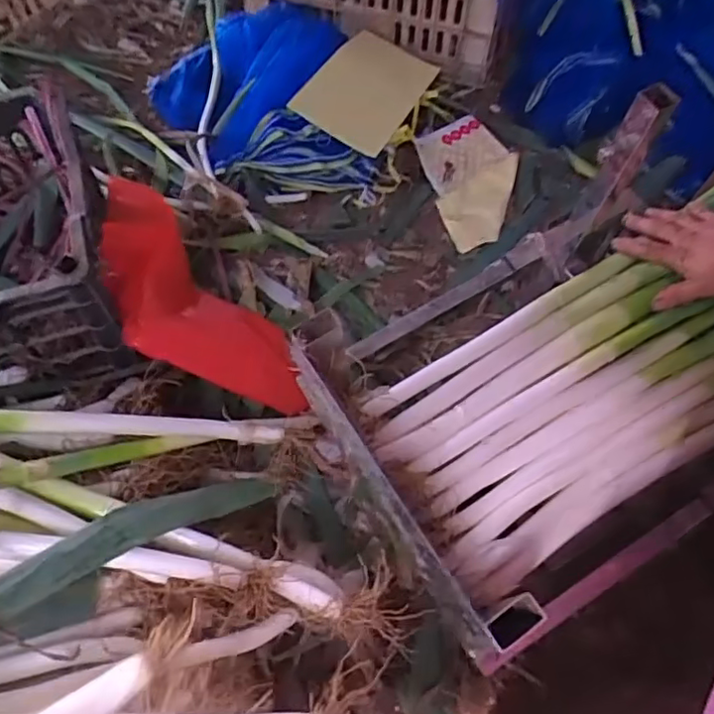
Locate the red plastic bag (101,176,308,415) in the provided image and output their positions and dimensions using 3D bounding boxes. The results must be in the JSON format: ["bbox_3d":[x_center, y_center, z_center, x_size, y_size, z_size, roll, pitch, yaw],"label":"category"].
[{"bbox_3d":[-0.219,-0.057,0.819,0.326,0.162,0.169,35,65,18],"label":"red plastic bag"}]

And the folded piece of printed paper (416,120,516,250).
[{"bbox_3d":[0.203,-0.299,1.082,0.165,0.041,0.270,-13,60,-9],"label":"folded piece of printed paper"}]

